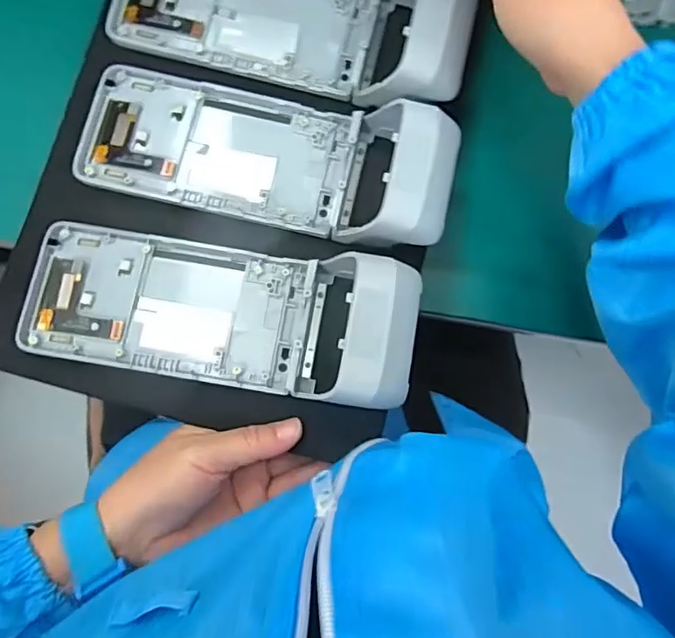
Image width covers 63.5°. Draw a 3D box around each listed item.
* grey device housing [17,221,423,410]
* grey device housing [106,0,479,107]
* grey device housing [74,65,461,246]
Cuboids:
[{"bbox_3d":[-0.067,-0.004,0.318,0.223,0.041,0.081,8,80,12],"label":"grey device housing"},{"bbox_3d":[-0.031,-0.196,0.339,0.226,0.043,0.087,17,80,1],"label":"grey device housing"},{"bbox_3d":[-0.045,-0.102,0.325,0.222,0.050,0.082,13,80,1],"label":"grey device housing"}]

